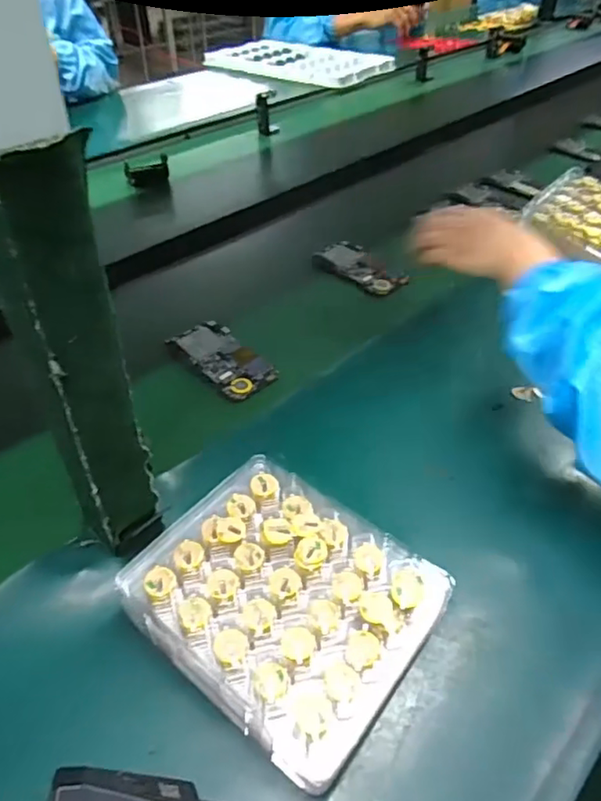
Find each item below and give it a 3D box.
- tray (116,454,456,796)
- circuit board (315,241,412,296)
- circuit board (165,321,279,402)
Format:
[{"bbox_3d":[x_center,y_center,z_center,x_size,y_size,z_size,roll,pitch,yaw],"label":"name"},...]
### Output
[{"bbox_3d":[-0.011,0.122,0.376,0.177,0.030,0.149,31,55,29],"label":"tray"},{"bbox_3d":[0.080,-0.182,0.786,0.065,0.009,0.135,-36,54,-28],"label":"circuit board"},{"bbox_3d":[-0.087,-0.048,0.645,0.063,0.012,0.125,-35,53,-27],"label":"circuit board"}]

